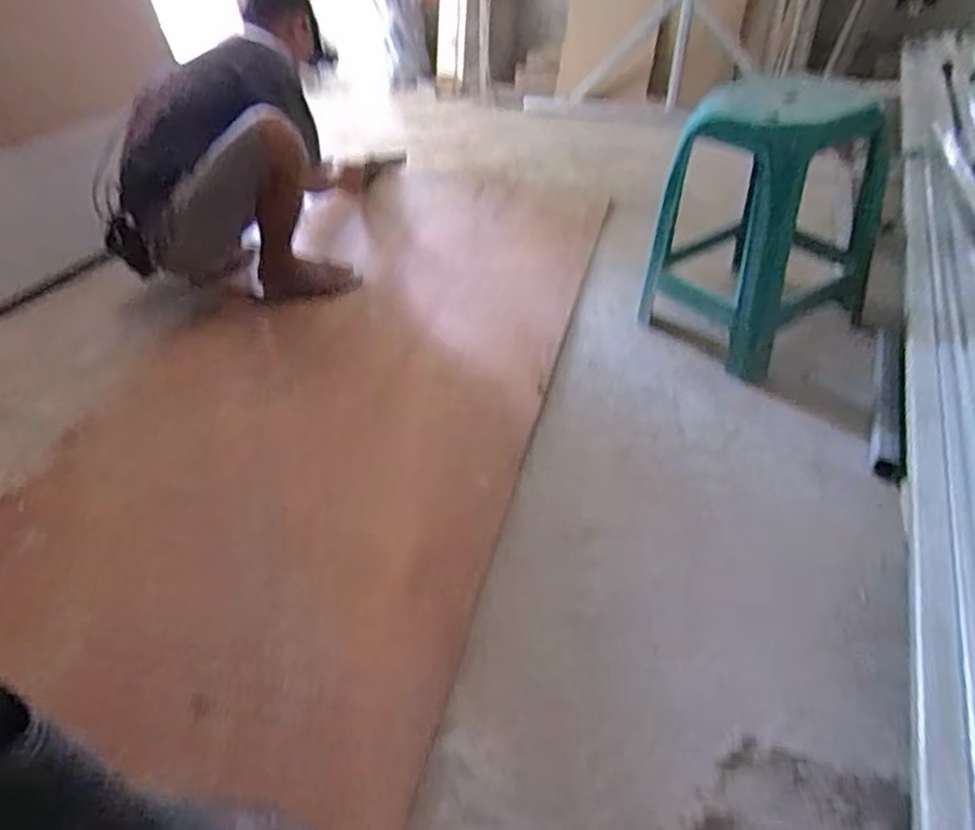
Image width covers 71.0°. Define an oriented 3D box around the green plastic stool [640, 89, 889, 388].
[{"bbox_3d":[0.542,-0.406,1.368,0.380,0.458,0.353,-30,45,-24],"label":"green plastic stool"}]

